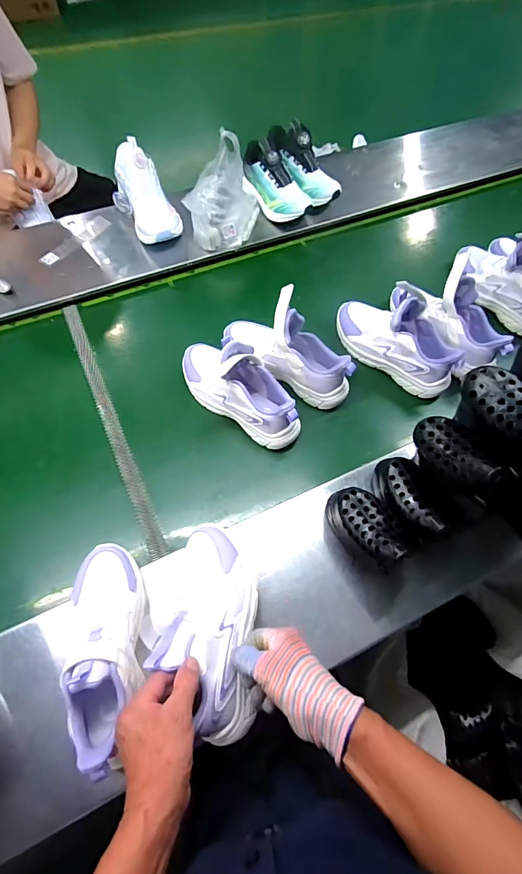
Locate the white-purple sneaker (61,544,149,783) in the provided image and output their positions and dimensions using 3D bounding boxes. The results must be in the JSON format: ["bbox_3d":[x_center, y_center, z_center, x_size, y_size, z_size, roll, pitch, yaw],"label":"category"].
[{"bbox_3d":[-0.193,0.250,0.493,0.093,0.104,0.253,-8,49,-5],"label":"white-purple sneaker"}]

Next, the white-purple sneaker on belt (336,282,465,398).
[{"bbox_3d":[0.256,-0.197,0.763,0.253,0.145,0.086,37,67,14],"label":"white-purple sneaker on belt"}]

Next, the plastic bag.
[{"bbox_3d":[-0.087,-0.540,0.902,0.158,0.123,0.226,-1,64,-4],"label":"plastic bag"}]

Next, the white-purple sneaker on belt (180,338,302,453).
[{"bbox_3d":[-0.041,-0.093,0.705,0.252,0.126,0.088,34,66,12],"label":"white-purple sneaker on belt"}]

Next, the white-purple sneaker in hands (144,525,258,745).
[{"bbox_3d":[-0.063,0.223,0.493,0.114,0.081,0.236,-3,58,-3],"label":"white-purple sneaker in hands"}]

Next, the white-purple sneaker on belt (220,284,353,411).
[{"bbox_3d":[0.048,-0.164,0.729,0.256,0.151,0.090,34,66,13],"label":"white-purple sneaker on belt"}]

